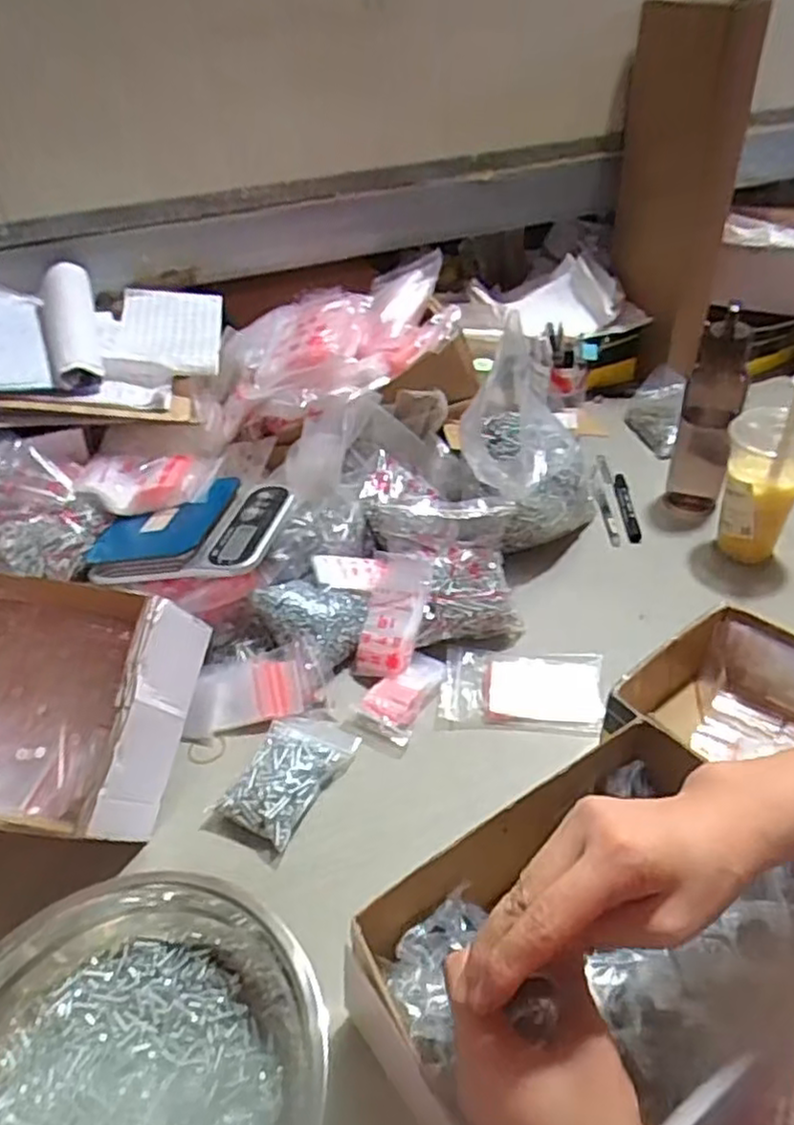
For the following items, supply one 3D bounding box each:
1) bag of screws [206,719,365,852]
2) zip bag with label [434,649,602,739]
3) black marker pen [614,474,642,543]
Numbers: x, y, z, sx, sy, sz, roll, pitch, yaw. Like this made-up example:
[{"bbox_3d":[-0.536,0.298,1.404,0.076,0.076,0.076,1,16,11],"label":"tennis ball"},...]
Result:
[{"bbox_3d":[-0.097,0.182,0.618,0.078,0.025,0.119,16,44,24],"label":"bag of screws"},{"bbox_3d":[0.121,0.123,0.681,0.151,0.018,0.091,1,40,8],"label":"zip bag with label"},{"bbox_3d":[0.299,-0.072,0.912,0.017,0.018,0.132,0,39,7],"label":"black marker pen"}]

